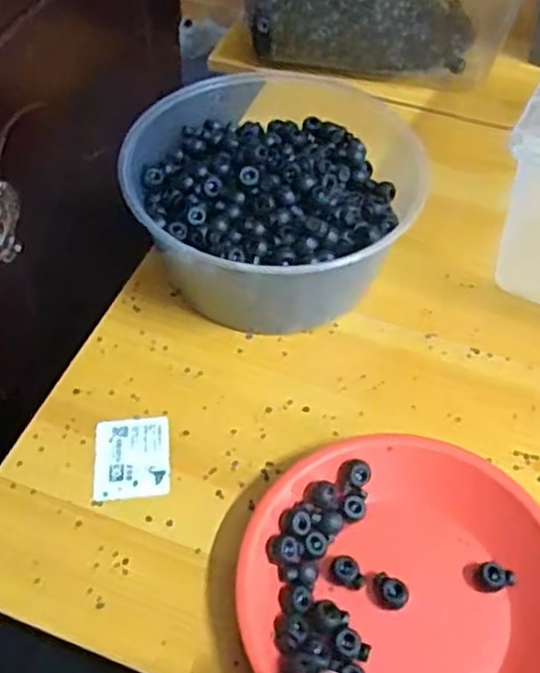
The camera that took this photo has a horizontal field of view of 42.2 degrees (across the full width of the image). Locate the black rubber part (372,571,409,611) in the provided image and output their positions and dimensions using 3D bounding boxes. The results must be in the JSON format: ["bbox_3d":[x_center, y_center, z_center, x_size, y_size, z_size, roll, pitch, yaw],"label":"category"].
[{"bbox_3d":[0.073,0.155,0.426,0.022,0.013,0.017,18,54,11],"label":"black rubber part"}]

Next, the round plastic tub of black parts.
[{"bbox_3d":[0.008,-0.114,0.572,0.203,0.115,0.220,1,52,-2],"label":"round plastic tub of black parts"}]

